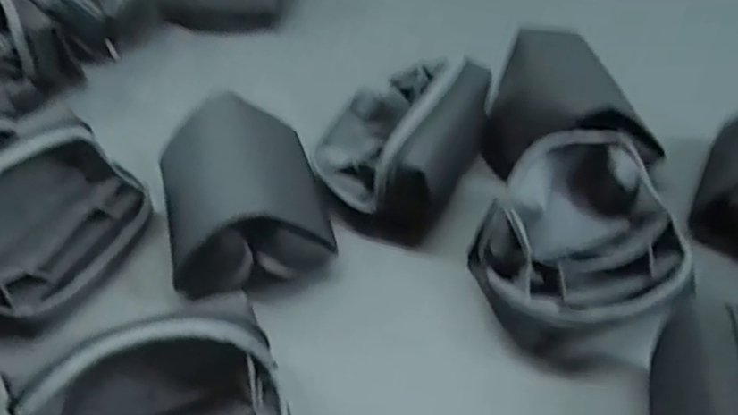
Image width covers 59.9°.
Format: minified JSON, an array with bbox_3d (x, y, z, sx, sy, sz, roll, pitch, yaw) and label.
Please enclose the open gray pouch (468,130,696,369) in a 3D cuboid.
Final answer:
[{"bbox_3d":[0.178,0.034,0.532,0.157,0.117,0.172,21,53,18],"label":"open gray pouch"}]

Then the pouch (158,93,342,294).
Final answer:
[{"bbox_3d":[-0.111,-0.017,0.558,0.136,0.091,0.155,-13,50,-10],"label":"pouch"}]

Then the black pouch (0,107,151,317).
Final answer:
[{"bbox_3d":[-0.280,0.000,0.532,0.091,0.126,0.164,22,53,19],"label":"black pouch"}]

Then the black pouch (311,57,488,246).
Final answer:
[{"bbox_3d":[0.023,-0.070,0.618,0.139,0.120,0.156,18,52,16],"label":"black pouch"}]

